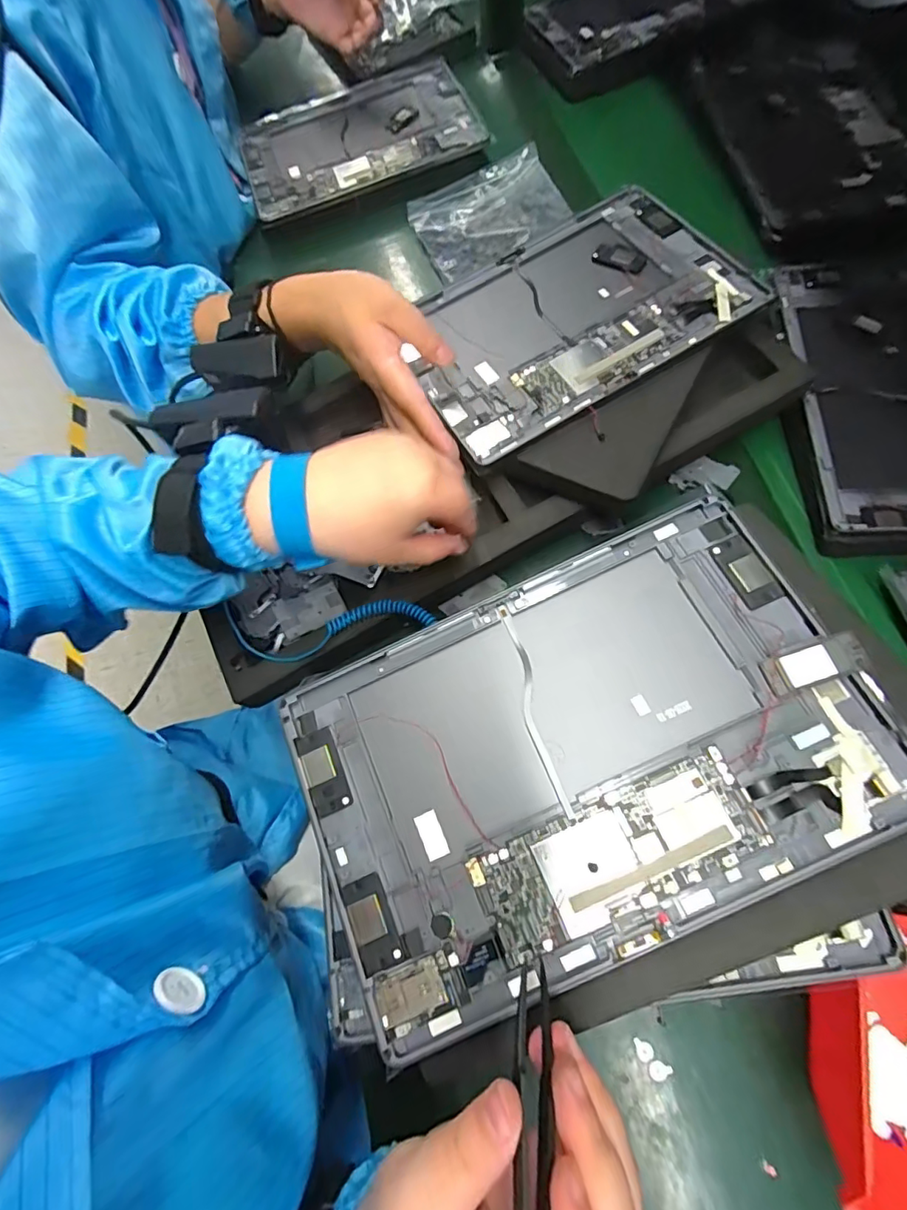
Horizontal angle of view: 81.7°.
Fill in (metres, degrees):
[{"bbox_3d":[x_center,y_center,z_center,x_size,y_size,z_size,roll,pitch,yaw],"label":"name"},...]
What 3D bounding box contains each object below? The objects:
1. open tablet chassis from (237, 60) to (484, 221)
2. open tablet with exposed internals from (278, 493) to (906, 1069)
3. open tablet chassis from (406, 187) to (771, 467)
[{"bbox_3d":[-0.109,-0.521,0.584,0.255,0.014,0.167,-17,68,3],"label":"open tablet chassis"},{"bbox_3d":[0.056,0.066,0.246,0.252,0.007,0.165,-25,68,1],"label":"open tablet with exposed internals"},{"bbox_3d":[0.089,-0.224,0.408,0.249,0.012,0.162,-29,66,-3],"label":"open tablet chassis"}]

